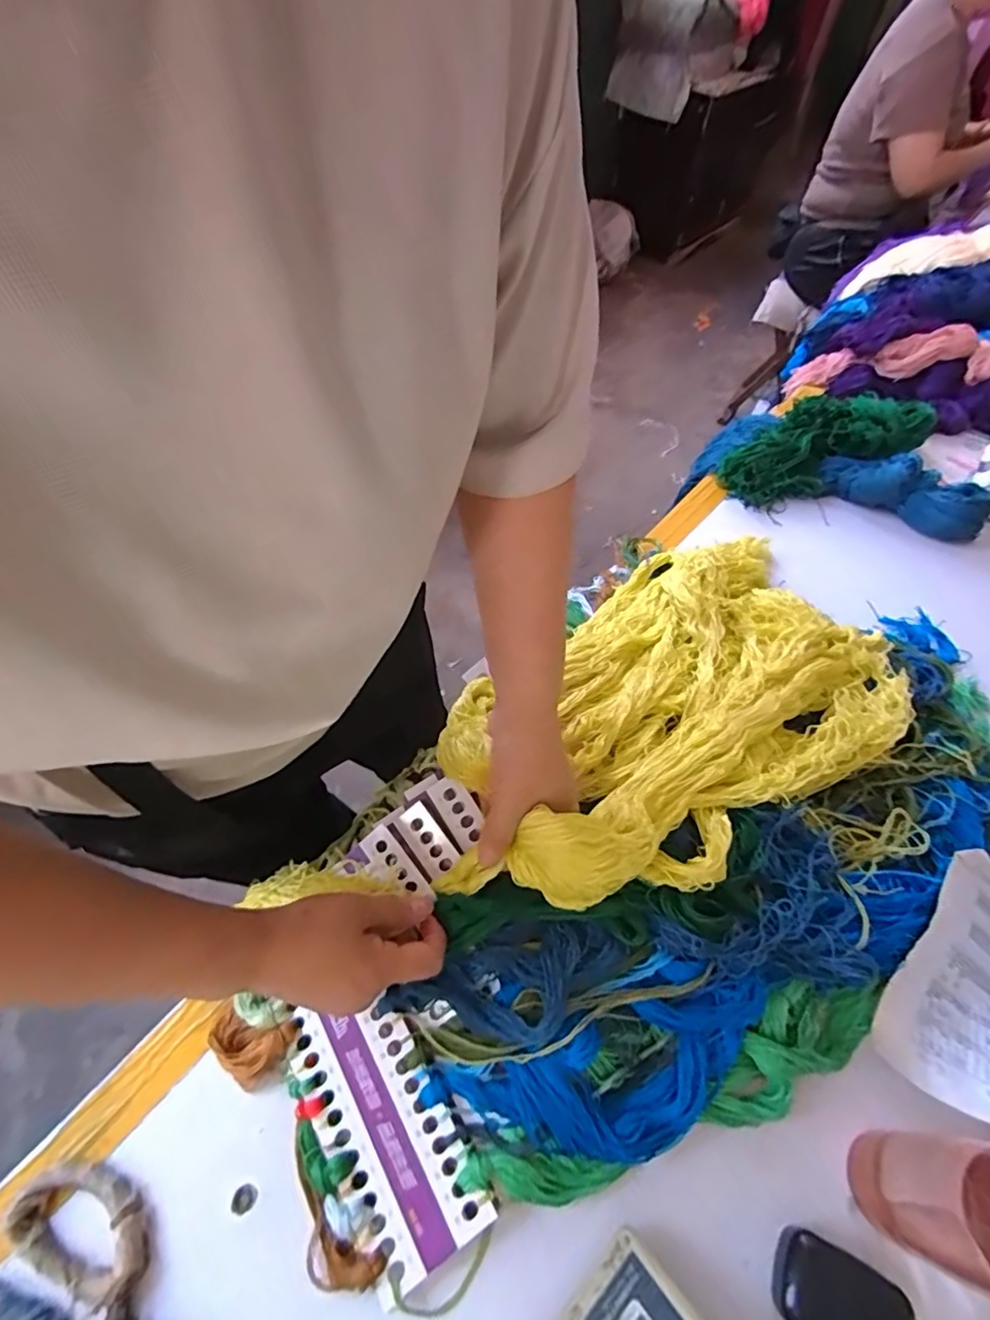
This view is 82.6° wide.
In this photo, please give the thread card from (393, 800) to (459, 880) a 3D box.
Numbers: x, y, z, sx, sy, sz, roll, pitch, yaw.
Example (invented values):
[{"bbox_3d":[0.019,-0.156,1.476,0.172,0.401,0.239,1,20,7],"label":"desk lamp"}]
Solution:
[{"bbox_3d":[-0.057,0.151,0.472,0.029,0.004,0.060,-37,74,-9],"label":"thread card"}]

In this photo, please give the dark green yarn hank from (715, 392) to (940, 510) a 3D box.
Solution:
[{"bbox_3d":[0.503,-0.331,0.846,0.344,0.083,0.126,-21,59,-15],"label":"dark green yarn hank"}]

